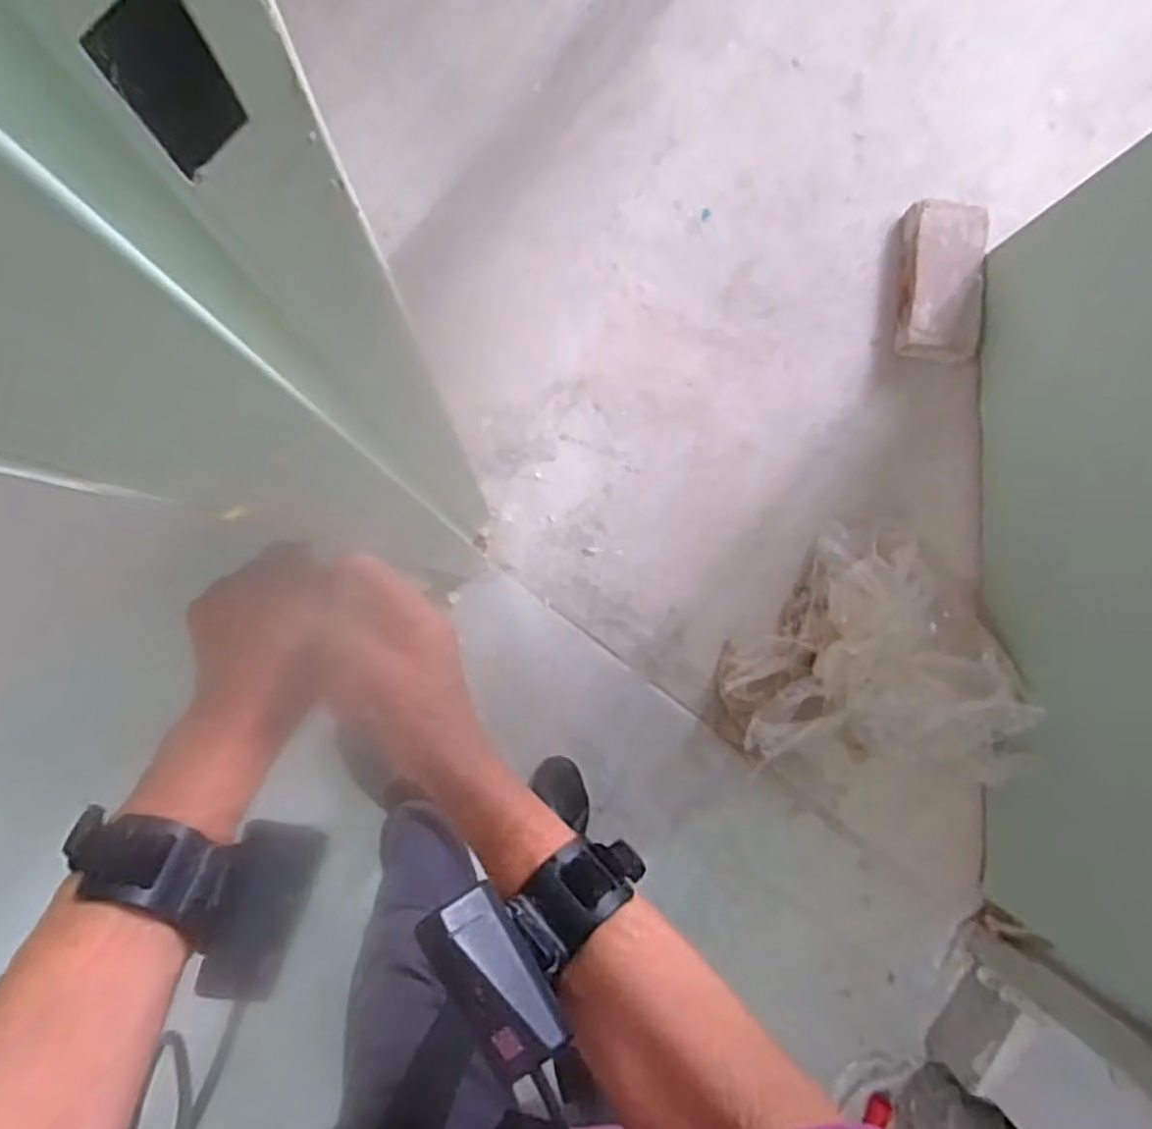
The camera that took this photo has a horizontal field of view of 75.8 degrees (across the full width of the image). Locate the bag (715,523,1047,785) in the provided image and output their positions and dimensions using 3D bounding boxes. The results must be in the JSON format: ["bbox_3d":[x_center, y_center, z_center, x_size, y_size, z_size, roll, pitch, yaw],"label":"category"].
[{"bbox_3d":[0.411,0.122,1.052,0.388,0.148,0.348,-1,88,-4],"label":"bag"}]

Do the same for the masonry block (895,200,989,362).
[{"bbox_3d":[0.572,-0.441,1.160,0.121,0.053,0.239,4,88,-4],"label":"masonry block"}]

